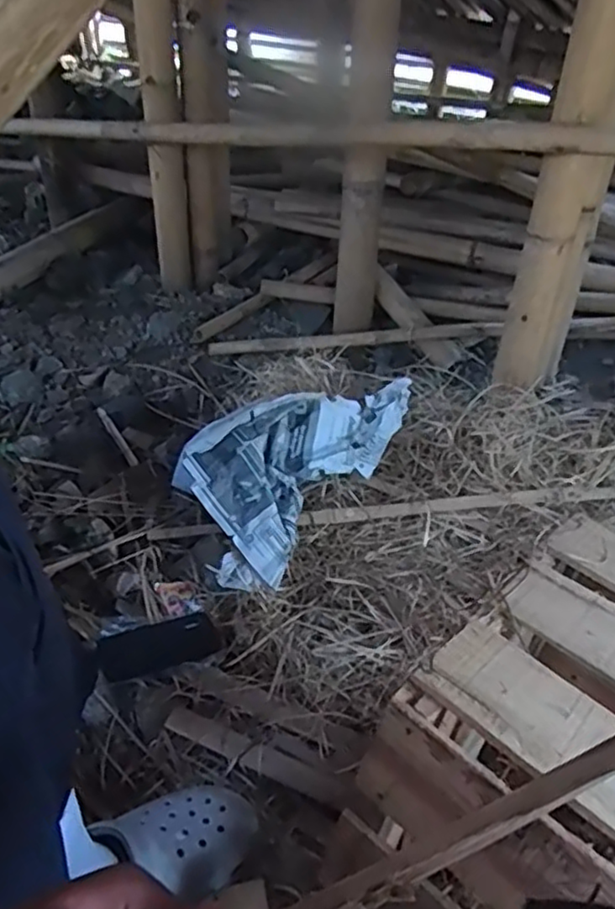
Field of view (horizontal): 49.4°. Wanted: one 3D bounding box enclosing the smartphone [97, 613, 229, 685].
[{"bbox_3d":[-0.206,0.267,0.935,0.161,0.011,0.086,-13,36,-29],"label":"smartphone"}]

